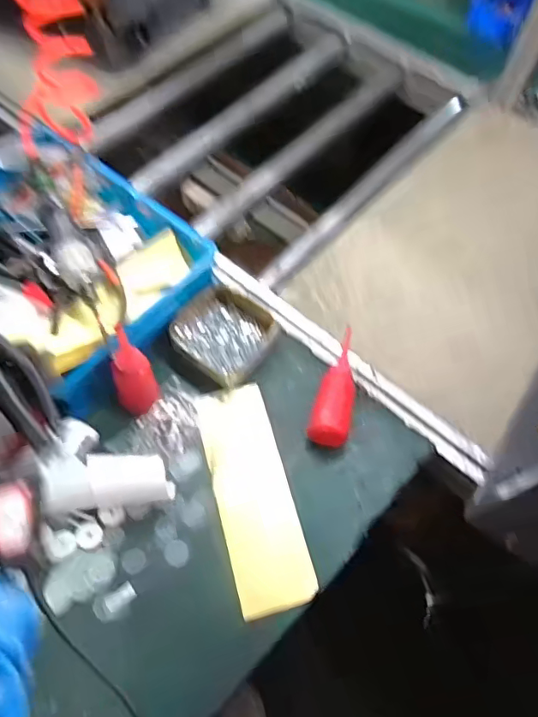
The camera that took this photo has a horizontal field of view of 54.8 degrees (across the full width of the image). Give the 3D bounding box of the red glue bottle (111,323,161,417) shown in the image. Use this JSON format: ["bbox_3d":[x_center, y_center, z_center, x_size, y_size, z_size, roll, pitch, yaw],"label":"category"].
[{"bbox_3d":[-0.162,0.018,0.610,0.053,0.122,0.048,-33,68,-17],"label":"red glue bottle"}]

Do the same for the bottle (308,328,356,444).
[{"bbox_3d":[0.087,0.030,0.671,0.052,0.038,0.177,13,63,5],"label":"bottle"}]

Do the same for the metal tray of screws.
[{"bbox_3d":[-0.061,-0.033,0.694,0.119,0.034,0.116,37,68,16],"label":"metal tray of screws"}]

